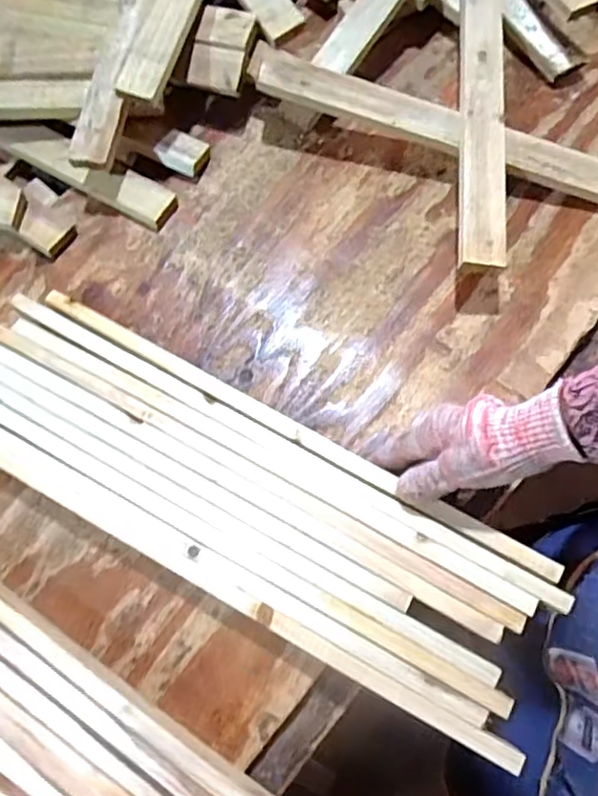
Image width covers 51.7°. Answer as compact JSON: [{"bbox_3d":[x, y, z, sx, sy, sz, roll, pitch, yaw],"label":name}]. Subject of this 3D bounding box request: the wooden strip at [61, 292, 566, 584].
[{"bbox_3d":[-0.013,0.021,0.522,0.484,0.014,0.021,28,76,11],"label":"wooden strip"}]

